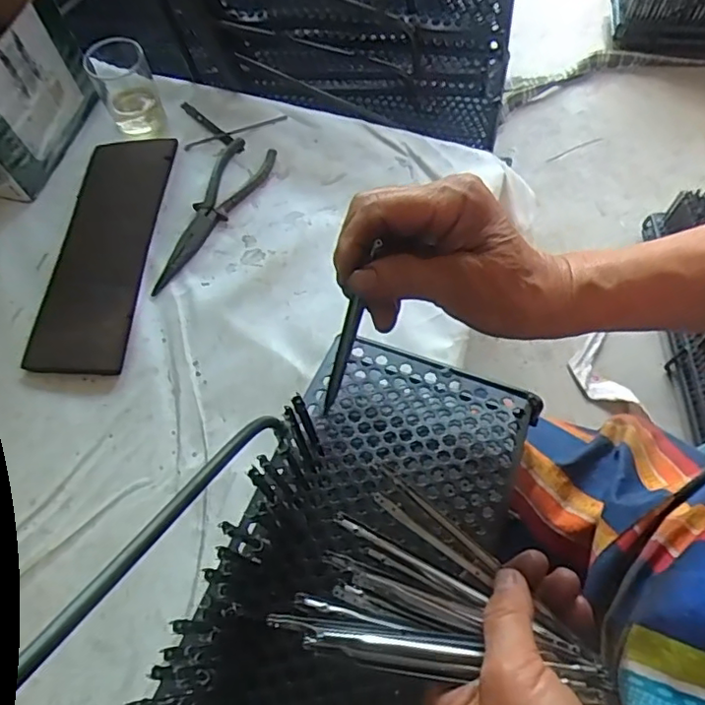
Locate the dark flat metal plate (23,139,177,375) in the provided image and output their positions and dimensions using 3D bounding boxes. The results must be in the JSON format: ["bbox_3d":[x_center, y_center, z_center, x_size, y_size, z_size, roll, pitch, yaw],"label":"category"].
[{"bbox_3d":[-0.223,-0.100,0.544,0.080,0.021,0.257,0,61,2],"label":"dark flat metal plate"}]

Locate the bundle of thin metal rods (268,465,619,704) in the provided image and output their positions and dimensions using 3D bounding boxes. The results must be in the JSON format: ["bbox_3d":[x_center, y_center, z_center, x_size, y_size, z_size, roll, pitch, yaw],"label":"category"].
[{"bbox_3d":[0.053,0.126,0.292,0.142,0.032,0.109,25,49,17],"label":"bundle of thin metal rods"}]

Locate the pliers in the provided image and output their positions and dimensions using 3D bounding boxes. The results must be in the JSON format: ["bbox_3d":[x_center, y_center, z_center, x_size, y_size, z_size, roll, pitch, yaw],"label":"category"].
[{"bbox_3d":[-0.129,-0.132,0.562,0.054,0.011,0.191,14,62,10],"label":"pliers"}]

